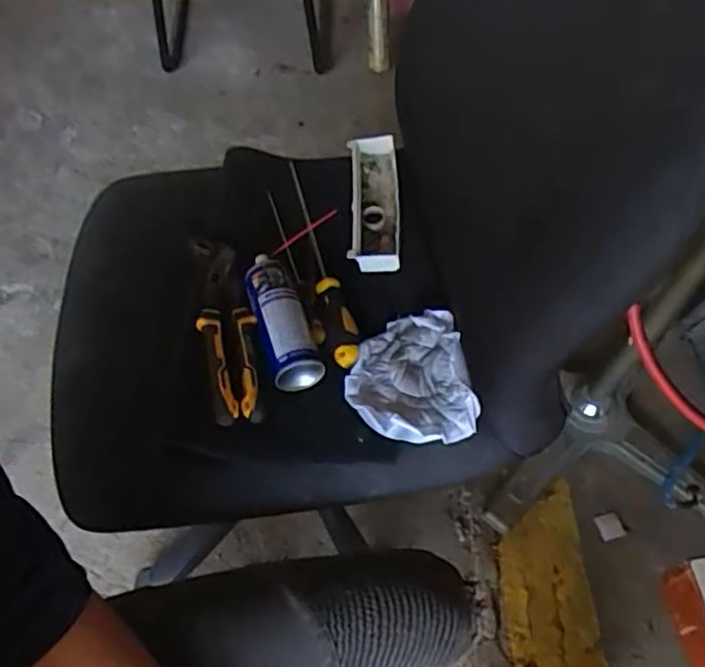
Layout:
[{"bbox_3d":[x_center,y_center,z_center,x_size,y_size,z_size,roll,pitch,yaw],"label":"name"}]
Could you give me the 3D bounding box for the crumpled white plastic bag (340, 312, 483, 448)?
[{"bbox_3d":[0.057,0.046,0.679,0.122,0.026,0.144,-9,55,-7],"label":"crumpled white plastic bag"}]

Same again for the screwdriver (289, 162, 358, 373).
[{"bbox_3d":[-0.042,-0.092,0.770,0.031,0.030,0.297,-13,58,-9],"label":"screwdriver"}]

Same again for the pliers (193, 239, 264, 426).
[{"bbox_3d":[-0.136,-0.013,0.707,0.055,0.016,0.238,-11,57,-7],"label":"pliers"}]

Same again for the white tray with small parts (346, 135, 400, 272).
[{"bbox_3d":[0.027,-0.163,0.807,0.063,0.038,0.196,0,56,0],"label":"white tray with small parts"}]

